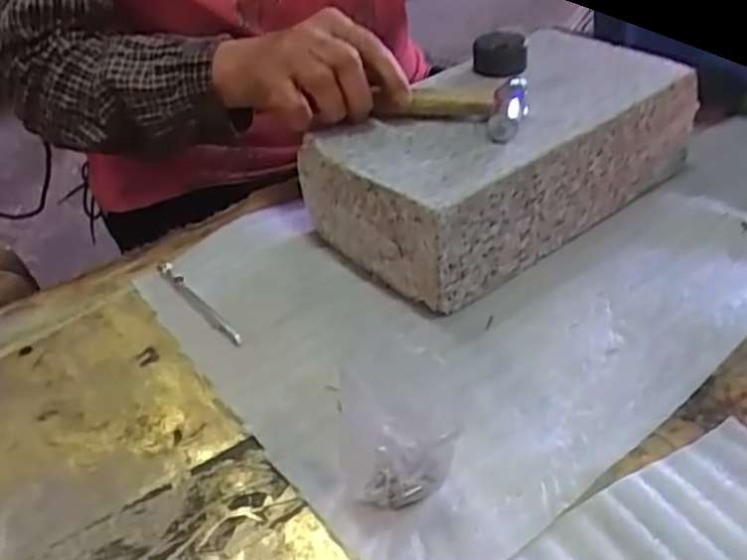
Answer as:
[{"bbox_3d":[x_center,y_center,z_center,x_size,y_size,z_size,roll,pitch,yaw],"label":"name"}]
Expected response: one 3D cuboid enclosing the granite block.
[{"bbox_3d":[0.088,-0.088,0.511,0.245,0.078,0.136,-30,43,-26],"label":"granite block"}]

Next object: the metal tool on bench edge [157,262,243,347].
[{"bbox_3d":[-0.112,0.013,0.472,0.008,0.007,0.106,-30,43,-26],"label":"metal tool on bench edge"}]

